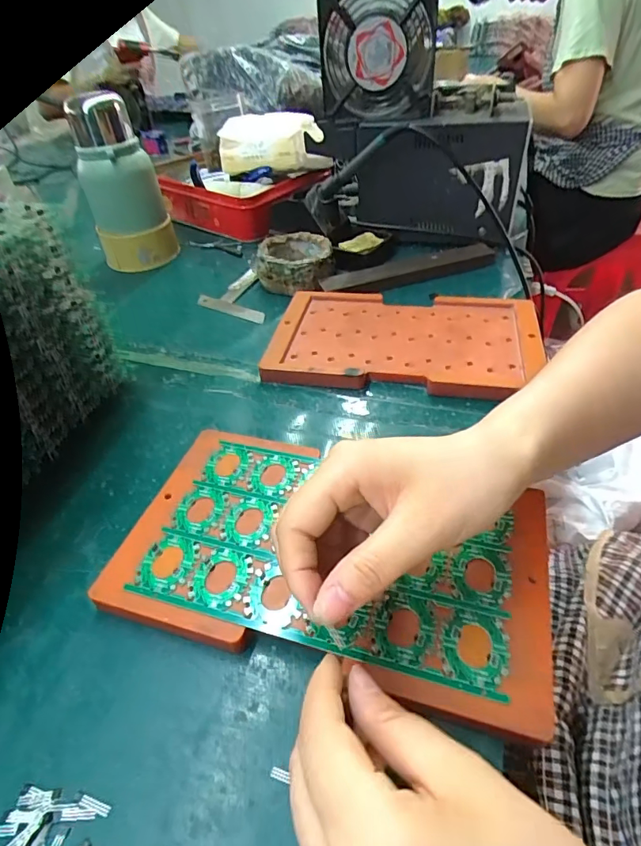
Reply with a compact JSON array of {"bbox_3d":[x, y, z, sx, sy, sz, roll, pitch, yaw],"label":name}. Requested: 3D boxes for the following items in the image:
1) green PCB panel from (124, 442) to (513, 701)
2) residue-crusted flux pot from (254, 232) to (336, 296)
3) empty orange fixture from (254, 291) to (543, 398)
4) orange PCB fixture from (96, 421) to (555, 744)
[{"bbox_3d":[0.005,0.069,0.275,0.198,0.005,0.119,8,45,16],"label":"green PCB panel"},{"bbox_3d":[-0.031,-0.192,0.551,0.090,0.035,0.083,-9,43,-2],"label":"residue-crusted flux pot"},{"bbox_3d":[0.078,-0.082,0.440,0.236,0.015,0.143,5,44,13],"label":"empty orange fixture"},{"bbox_3d":[0.004,0.072,0.272,0.238,0.008,0.136,11,46,19],"label":"orange PCB fixture"}]

